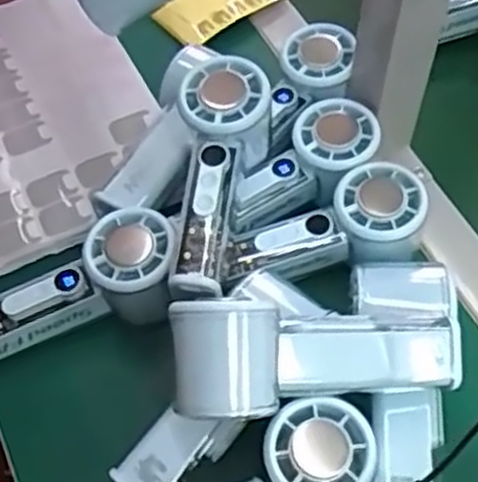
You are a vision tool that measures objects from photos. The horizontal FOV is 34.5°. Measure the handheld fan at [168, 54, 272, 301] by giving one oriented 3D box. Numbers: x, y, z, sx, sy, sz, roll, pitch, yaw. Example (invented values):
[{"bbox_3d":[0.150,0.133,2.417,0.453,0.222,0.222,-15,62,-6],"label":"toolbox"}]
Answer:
[{"bbox_3d":[-0.014,-0.035,0.467,0.055,0.063,0.152,5,56,3],"label":"handheld fan"}]

